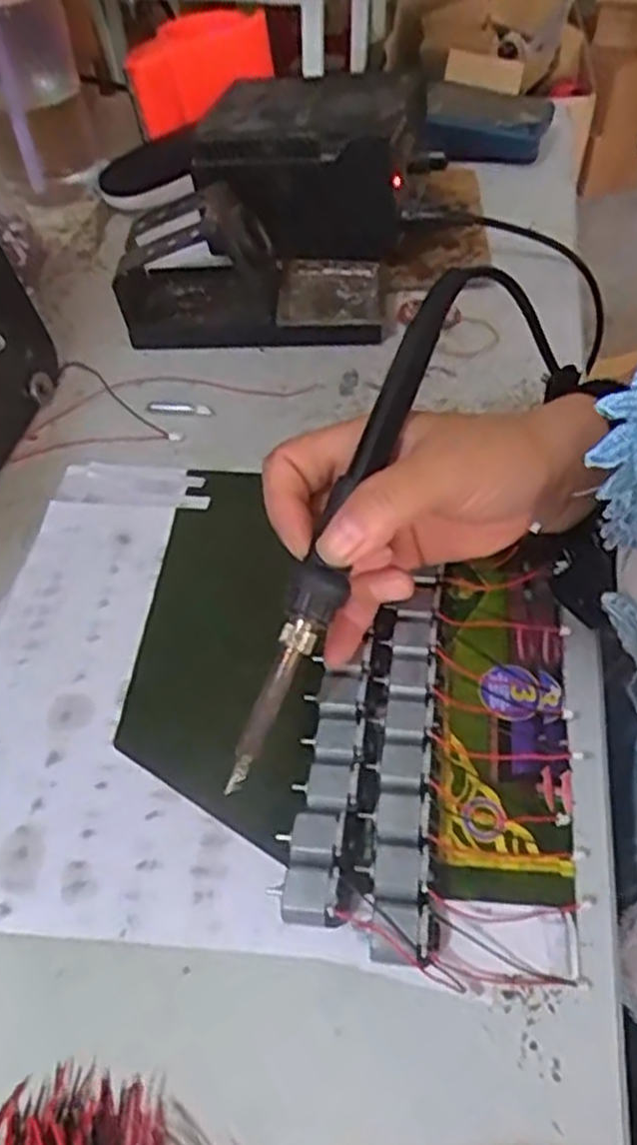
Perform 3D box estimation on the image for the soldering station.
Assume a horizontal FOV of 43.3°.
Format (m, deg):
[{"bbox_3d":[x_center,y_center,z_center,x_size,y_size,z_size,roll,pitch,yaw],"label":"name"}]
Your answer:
[{"bbox_3d":[-0.027,-0.244,0.534,0.170,0.092,0.193,5,51,6],"label":"soldering station"}]

